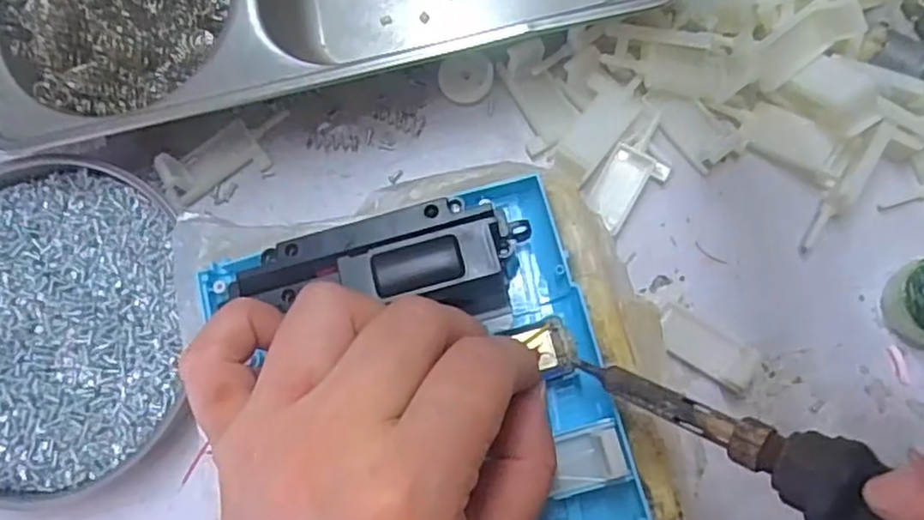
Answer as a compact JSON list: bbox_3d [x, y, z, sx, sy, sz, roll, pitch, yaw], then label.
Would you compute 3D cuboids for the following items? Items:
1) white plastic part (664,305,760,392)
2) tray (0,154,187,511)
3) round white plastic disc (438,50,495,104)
[{"bbox_3d":[0.094,0.034,0.264,0.038,0.008,0.017,32,86,9],"label":"white plastic part"},{"bbox_3d":[-0.174,0.027,0.282,0.121,0.020,0.135,0,82,6],"label":"tray"},{"bbox_3d":[0.002,-0.078,0.290,0.023,0.004,0.021,1,94,11],"label":"round white plastic disc"}]

